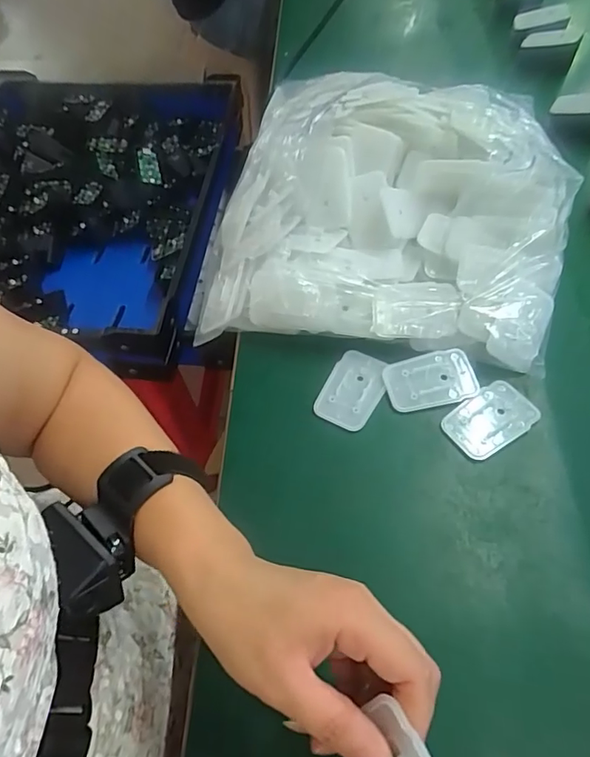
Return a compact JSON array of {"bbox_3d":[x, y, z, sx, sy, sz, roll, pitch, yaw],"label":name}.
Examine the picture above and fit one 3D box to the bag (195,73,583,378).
[{"bbox_3d":[0.085,-0.158,0.457,0.300,0.097,0.282,7,57,7],"label":"bag"}]

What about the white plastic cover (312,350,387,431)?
[{"bbox_3d":[0.047,0.008,0.404,0.044,0.009,0.067,25,61,17],"label":"white plastic cover"}]

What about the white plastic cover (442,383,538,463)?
[{"bbox_3d":[0.148,0.030,0.381,0.065,0.006,0.044,-31,61,-17],"label":"white plastic cover"}]

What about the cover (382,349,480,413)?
[{"bbox_3d":[0.108,0.001,0.401,0.071,0.012,0.044,-10,57,-5],"label":"cover"}]

